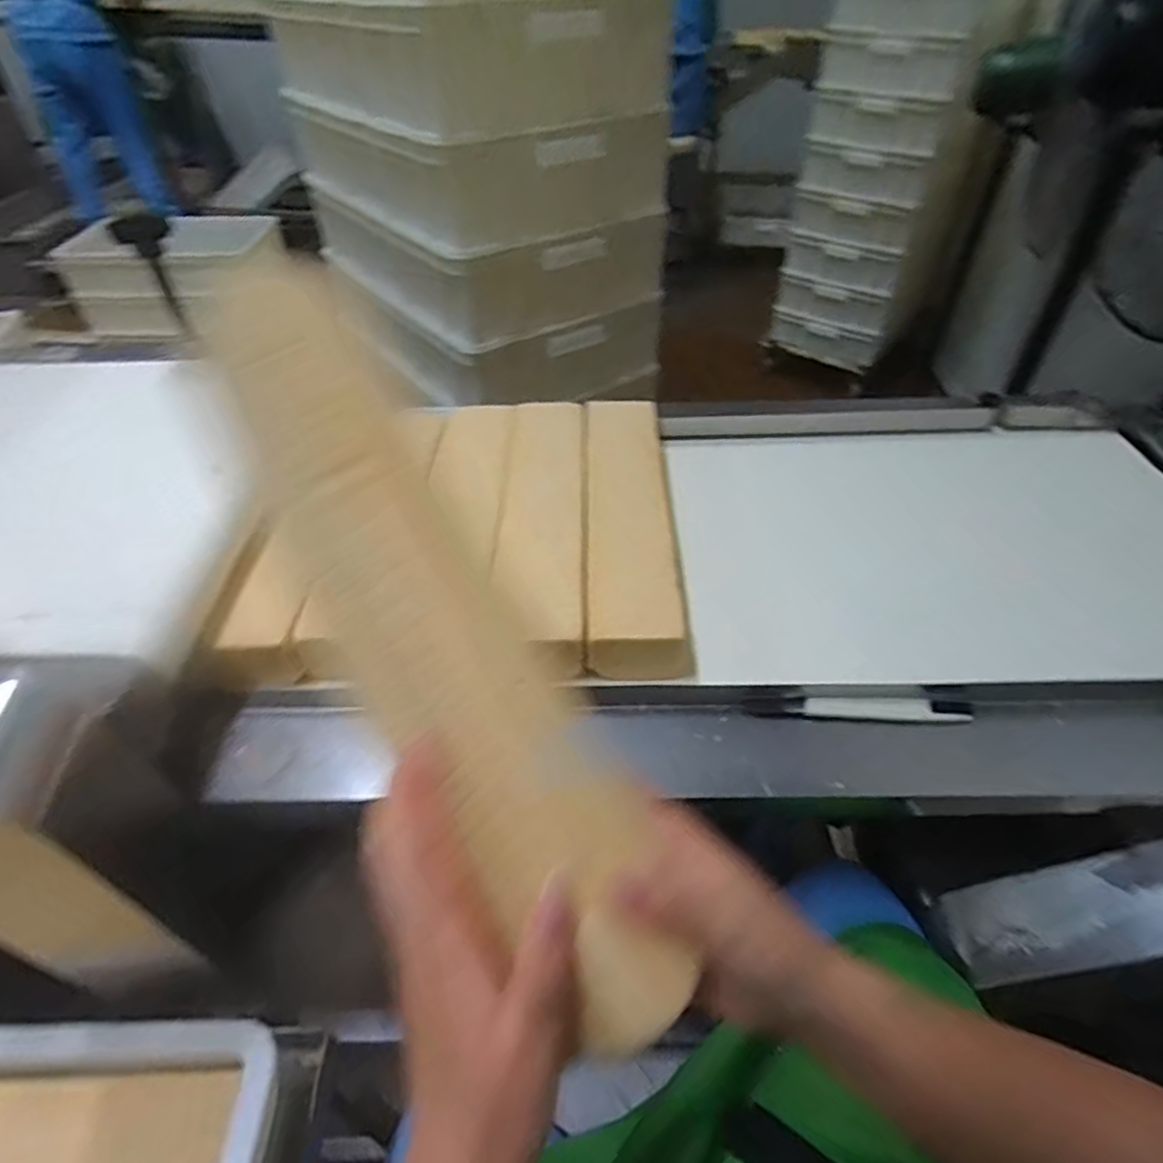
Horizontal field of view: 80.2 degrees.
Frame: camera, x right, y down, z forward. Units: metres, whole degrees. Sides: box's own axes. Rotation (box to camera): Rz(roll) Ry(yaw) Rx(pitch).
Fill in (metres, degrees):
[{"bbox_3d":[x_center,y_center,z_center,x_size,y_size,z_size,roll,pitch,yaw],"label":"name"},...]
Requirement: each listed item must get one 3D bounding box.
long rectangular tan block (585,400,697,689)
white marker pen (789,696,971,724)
[{"bbox_3d":[0.047,-0.061,0.664,0.084,0.045,0.355,-1,44,0],"label":"long rectangular tan block"},{"bbox_3d":[0.229,0.101,0.535,0.131,0.015,0.019,2,44,2],"label":"white marker pen"}]

